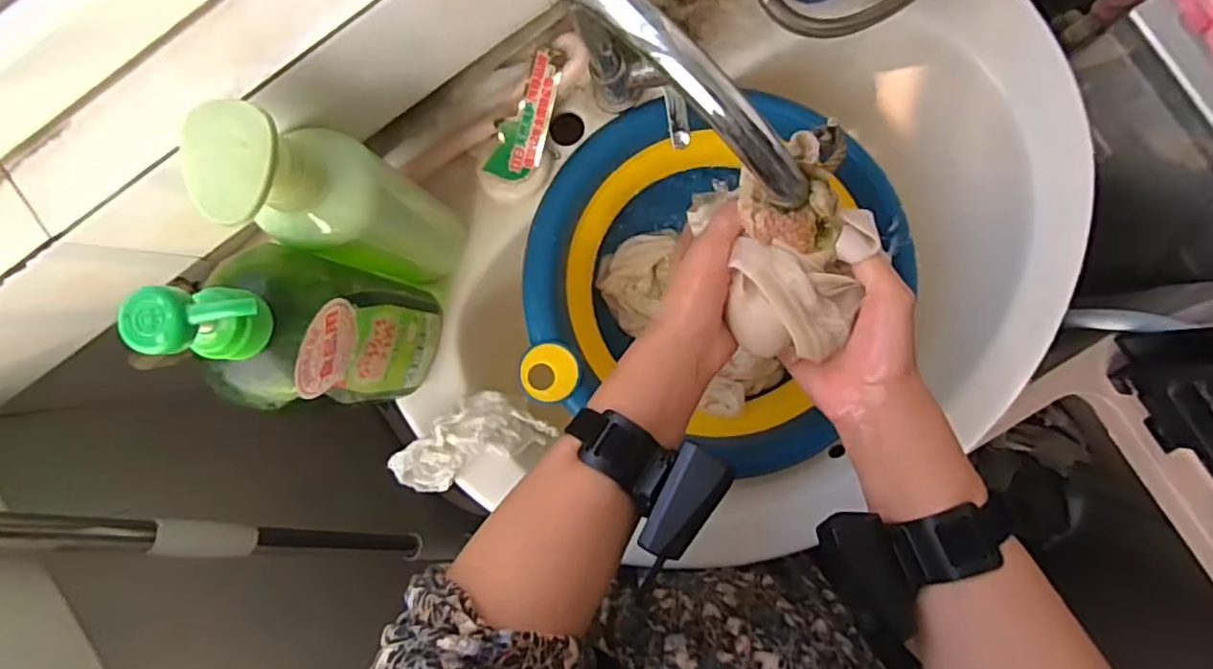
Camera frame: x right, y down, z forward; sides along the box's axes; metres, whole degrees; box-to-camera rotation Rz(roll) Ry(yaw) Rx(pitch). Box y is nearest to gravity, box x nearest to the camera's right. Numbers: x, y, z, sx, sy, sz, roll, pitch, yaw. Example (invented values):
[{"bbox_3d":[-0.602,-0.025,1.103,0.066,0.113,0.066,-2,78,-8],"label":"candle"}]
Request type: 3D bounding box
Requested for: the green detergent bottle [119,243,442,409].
[{"bbox_3d":[-0.180,-0.001,0.398,0.068,0.265,0.094,7,91,4],"label":"green detergent bottle"}]

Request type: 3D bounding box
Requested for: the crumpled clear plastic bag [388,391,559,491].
[{"bbox_3d":[-0.115,0.088,0.544,0.139,0.032,0.064,-18,89,-29],"label":"crumpled clear plastic bag"}]

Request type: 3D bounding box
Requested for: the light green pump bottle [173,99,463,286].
[{"bbox_3d":[-0.160,-0.081,0.420,0.052,0.265,0.071,20,92,3],"label":"light green pump bottle"}]

